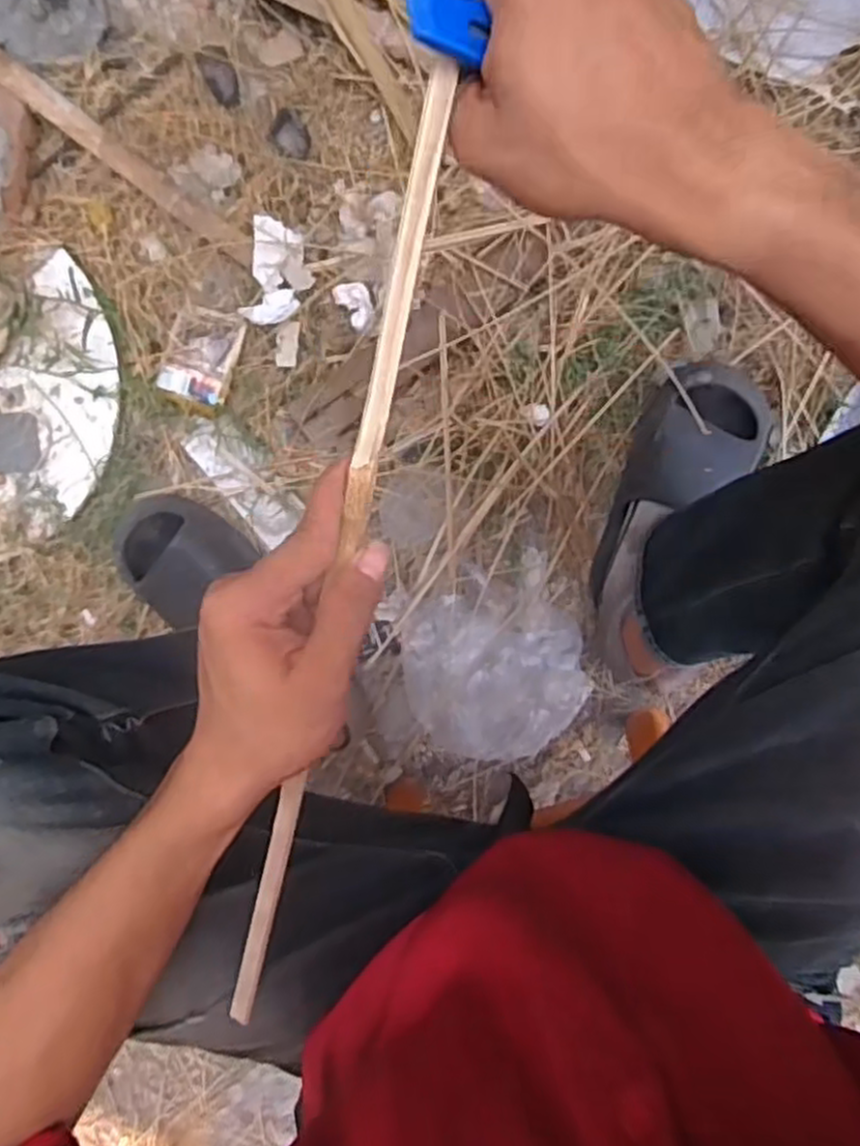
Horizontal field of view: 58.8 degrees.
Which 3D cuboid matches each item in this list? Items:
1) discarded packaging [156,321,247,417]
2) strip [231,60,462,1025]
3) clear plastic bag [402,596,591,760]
[{"bbox_3d":[-0.239,-0.218,0.793,0.069,0.012,0.097,17,97,-2],"label":"discarded packaging"},{"bbox_3d":[-0.013,-0.116,0.310,0.016,0.012,0.717,13,105,-1],"label":"strip"},{"bbox_3d":[0.072,0.109,0.809,0.196,0.063,0.164,-2,98,1],"label":"clear plastic bag"}]

